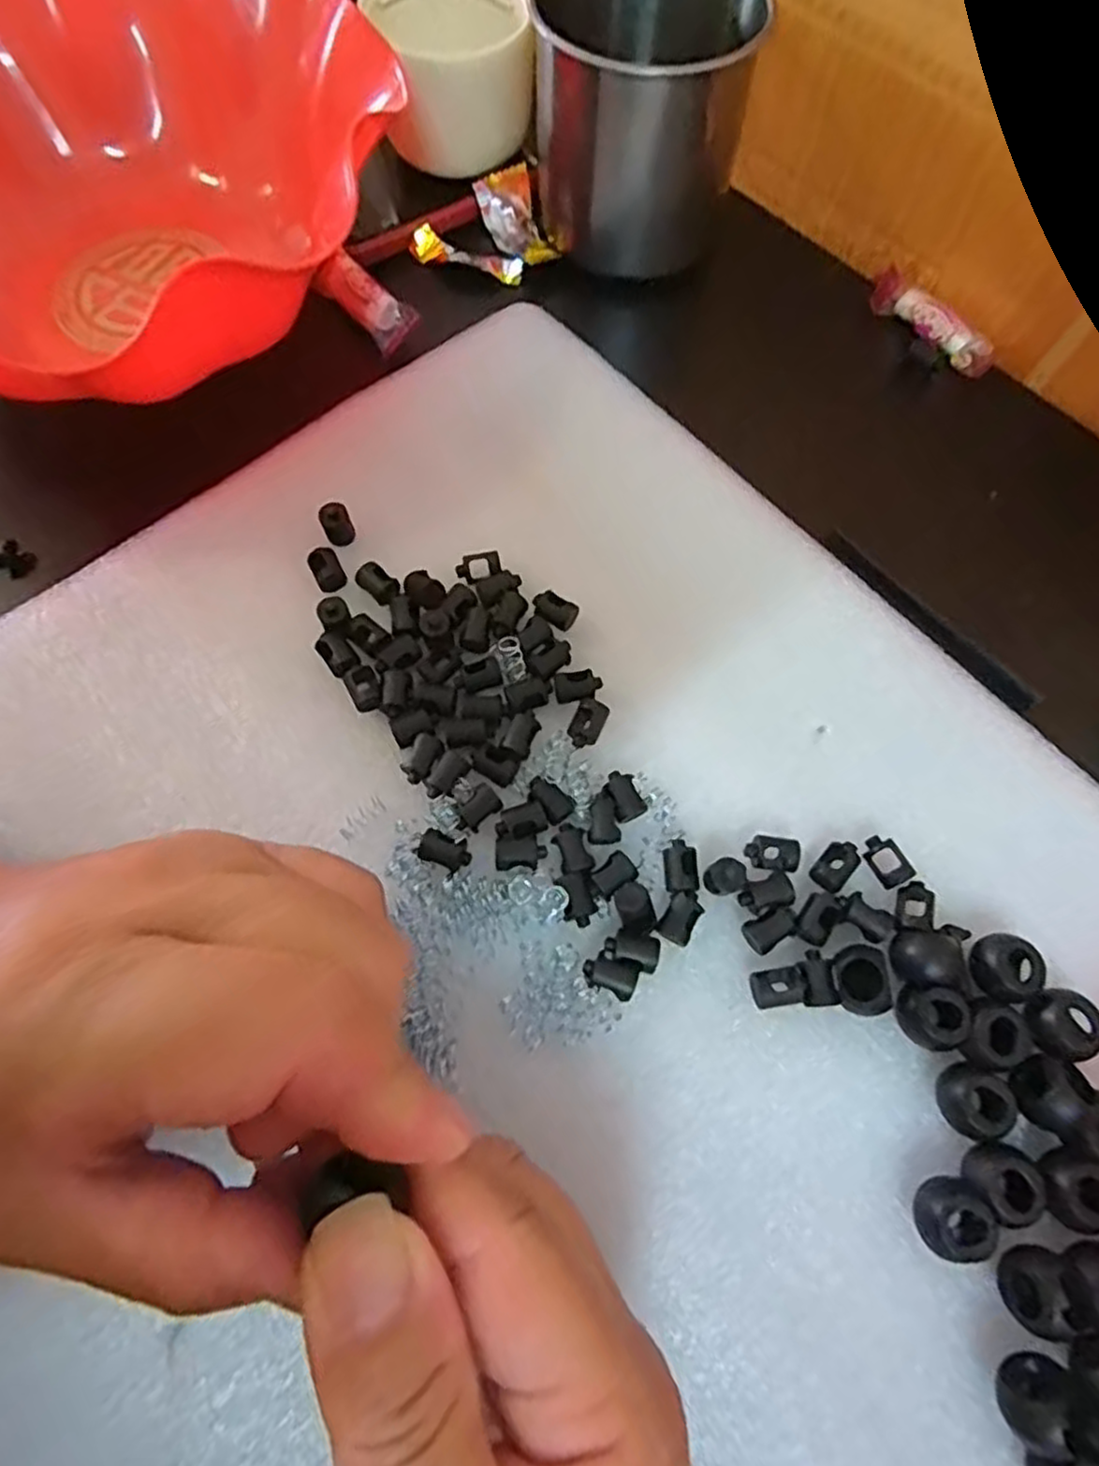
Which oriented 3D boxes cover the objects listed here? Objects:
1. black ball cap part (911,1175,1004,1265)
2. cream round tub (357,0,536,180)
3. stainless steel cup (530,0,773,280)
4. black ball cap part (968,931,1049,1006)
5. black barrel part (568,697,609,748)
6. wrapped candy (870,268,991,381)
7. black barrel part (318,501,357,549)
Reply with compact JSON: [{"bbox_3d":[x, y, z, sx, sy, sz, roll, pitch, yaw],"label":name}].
[{"bbox_3d":[0.101,0.121,0.177,0.014,0.014,0.017,30,74,8],"label":"black ball cap part"},{"bbox_3d":[-0.039,-0.271,0.289,0.061,0.043,0.062,0,72,-1],"label":"cream round tub"},{"bbox_3d":[0.035,-0.242,0.281,0.077,0.073,0.077,0,72,-1],"label":"stainless steel cup"},{"bbox_3d":[0.125,0.065,0.197,0.017,0.012,0.016,0,72,-1],"label":"black ball cap part"},{"bbox_3d":[0.012,-0.003,0.220,0.009,0.005,0.015,26,74,7],"label":"black barrel part"},{"bbox_3d":[0.155,-0.168,0.292,0.019,0.013,0.062,-31,76,-10],"label":"wrapped candy"},{"bbox_3d":[-0.072,-0.070,0.240,0.009,0.012,0.008,-23,74,-8],"label":"black barrel part"}]

